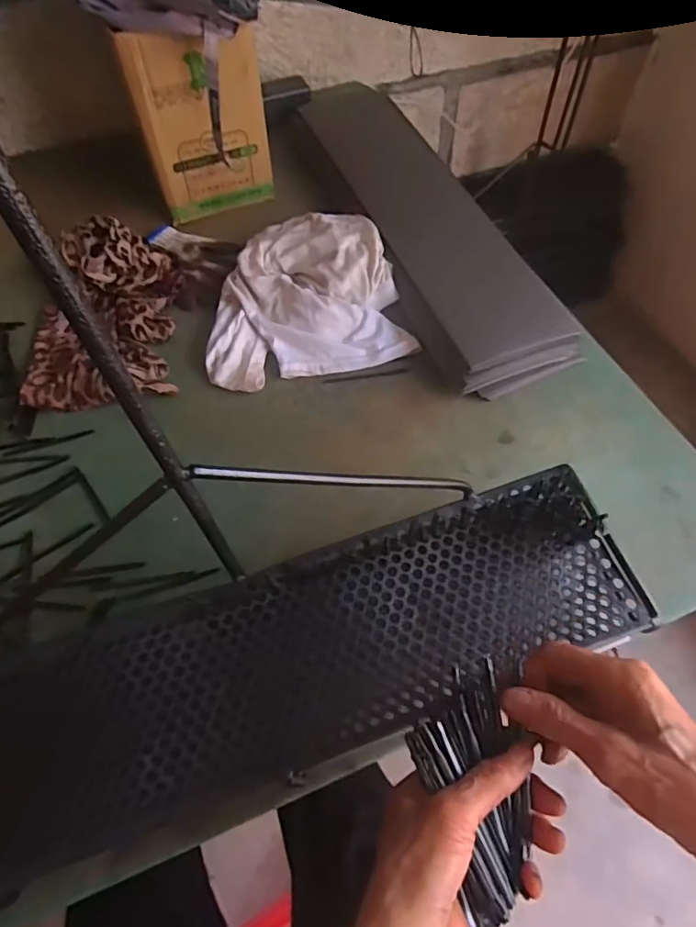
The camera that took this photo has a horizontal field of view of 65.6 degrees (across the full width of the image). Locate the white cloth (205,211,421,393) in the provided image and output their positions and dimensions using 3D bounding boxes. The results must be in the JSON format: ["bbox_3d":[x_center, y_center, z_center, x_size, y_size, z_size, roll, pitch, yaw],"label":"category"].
[{"bbox_3d":[-0.053,-0.222,0.684,0.247,0.055,0.269,-5,58,-2],"label":"white cloth"}]

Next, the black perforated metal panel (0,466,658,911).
[{"bbox_3d":[-0.073,0.162,0.407,0.609,0.045,0.157,-17,59,-9],"label":"black perforated metal panel"}]

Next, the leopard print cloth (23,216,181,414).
[{"bbox_3d":[-0.303,-0.186,0.657,0.178,0.073,0.241,-6,58,-3],"label":"leopard print cloth"}]

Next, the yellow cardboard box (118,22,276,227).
[{"bbox_3d":[-0.179,-0.432,0.709,0.155,0.225,0.040,-29,62,-16],"label":"yellow cardboard box"}]

